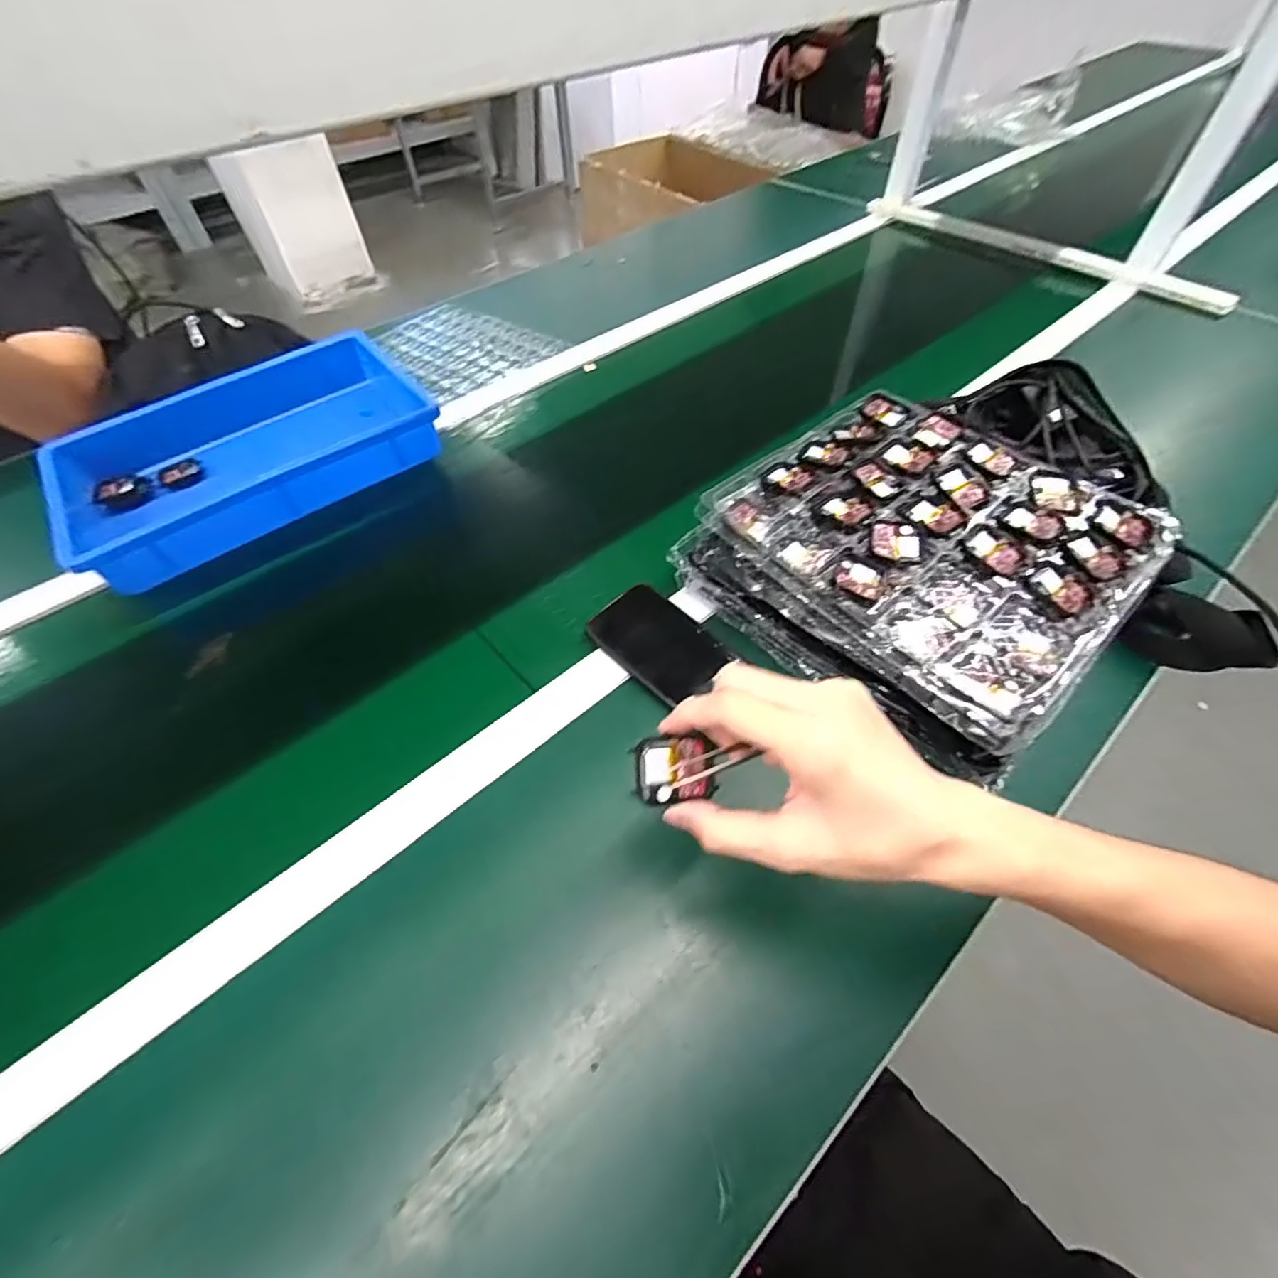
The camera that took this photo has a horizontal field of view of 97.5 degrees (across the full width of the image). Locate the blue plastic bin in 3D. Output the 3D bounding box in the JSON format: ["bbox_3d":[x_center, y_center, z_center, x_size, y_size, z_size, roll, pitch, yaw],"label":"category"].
[{"bbox_3d":[-0.437,-0.214,0.643,0.363,0.072,0.250,-33,60,-20],"label":"blue plastic bin"}]

